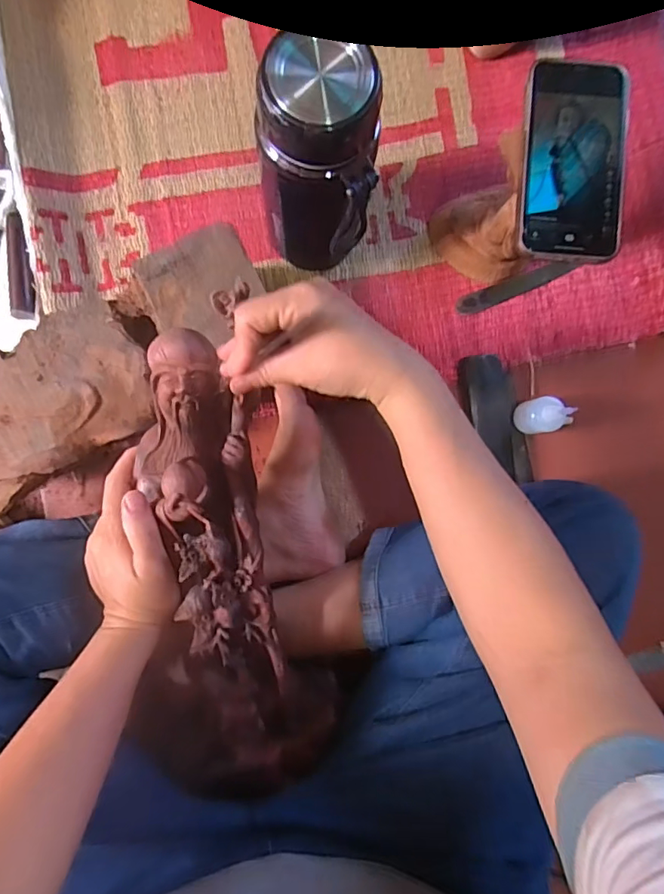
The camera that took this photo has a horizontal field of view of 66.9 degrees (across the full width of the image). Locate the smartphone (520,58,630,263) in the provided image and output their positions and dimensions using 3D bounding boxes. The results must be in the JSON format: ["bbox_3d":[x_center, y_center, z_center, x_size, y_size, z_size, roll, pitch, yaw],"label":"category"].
[{"bbox_3d":[0.185,-0.218,0.382,0.079,0.009,0.150,4,86,-4],"label":"smartphone"}]

